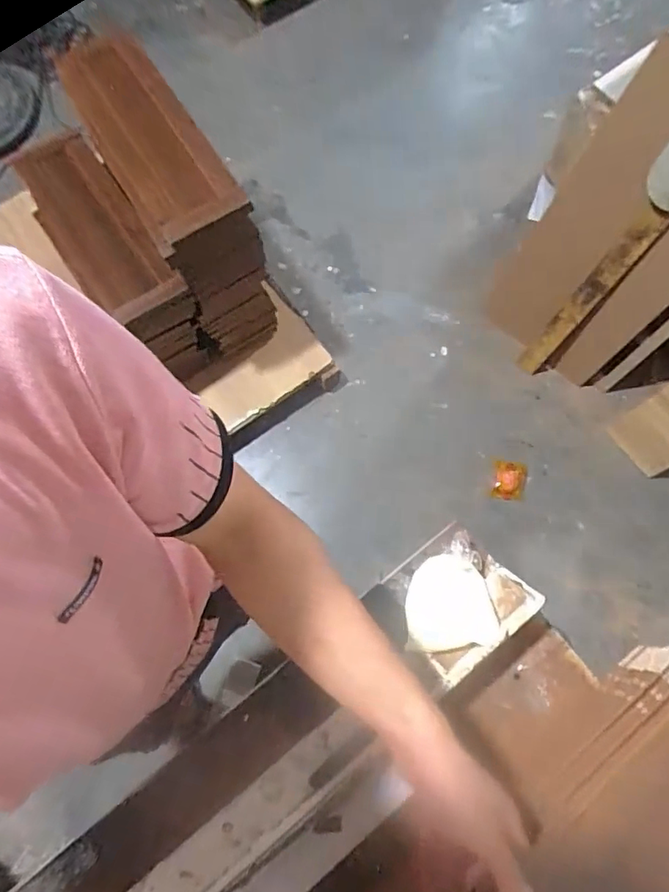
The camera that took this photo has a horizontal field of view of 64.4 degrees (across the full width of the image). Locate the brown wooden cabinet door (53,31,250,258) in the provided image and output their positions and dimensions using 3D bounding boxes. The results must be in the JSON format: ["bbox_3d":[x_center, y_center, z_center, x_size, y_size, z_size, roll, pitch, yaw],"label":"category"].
[{"bbox_3d":[-0.352,-0.567,0.996,0.189,0.036,0.471,-33,80,1],"label":"brown wooden cabinet door"}]

